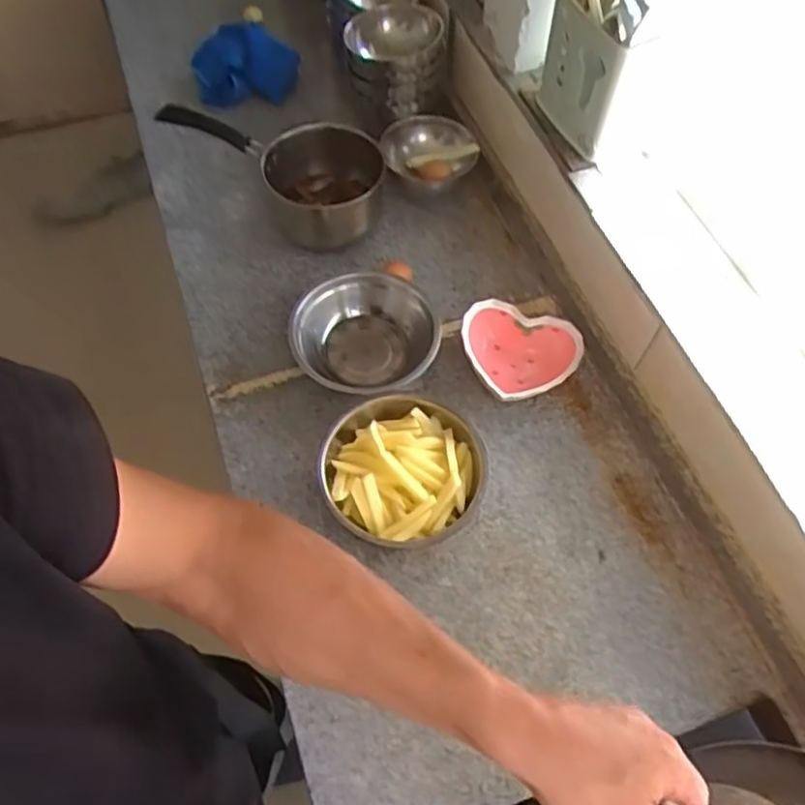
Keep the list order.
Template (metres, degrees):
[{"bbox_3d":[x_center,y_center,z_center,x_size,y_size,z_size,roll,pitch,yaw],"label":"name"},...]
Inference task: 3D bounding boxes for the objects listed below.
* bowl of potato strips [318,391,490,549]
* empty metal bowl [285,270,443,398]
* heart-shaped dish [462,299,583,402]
[{"bbox_3d":[0.008,0.079,0.769,0.184,0.069,0.174,1,59,-2],"label":"bowl of potato strips"},{"bbox_3d":[-0.045,-0.083,0.854,0.168,0.072,0.168,0,60,0],"label":"empty metal bowl"},{"bbox_3d":[0.140,-0.055,0.856,0.149,0.052,0.127,23,63,12],"label":"heart-shaped dish"}]

